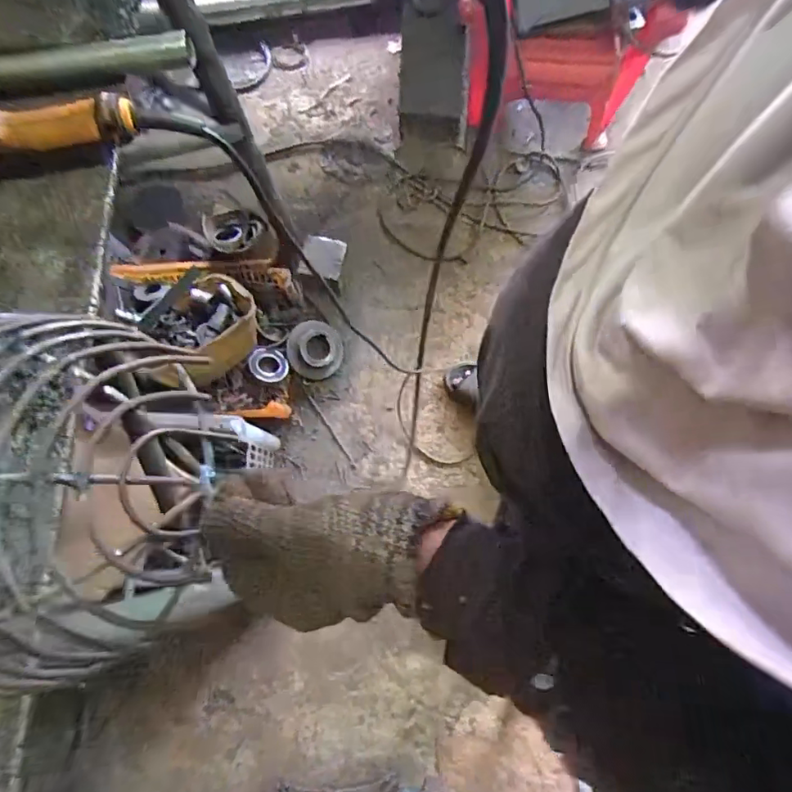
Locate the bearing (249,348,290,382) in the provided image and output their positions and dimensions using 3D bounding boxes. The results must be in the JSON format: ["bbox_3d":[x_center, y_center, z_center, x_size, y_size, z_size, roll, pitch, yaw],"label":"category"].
[{"bbox_3d":[-0.295,-0.072,1.238,0.087,0.020,0.087,1,62,-11],"label":"bearing"}]

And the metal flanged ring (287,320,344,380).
[{"bbox_3d":[-0.191,-0.105,1.256,0.129,0.065,0.136,-1,103,-5],"label":"metal flanged ring"}]

